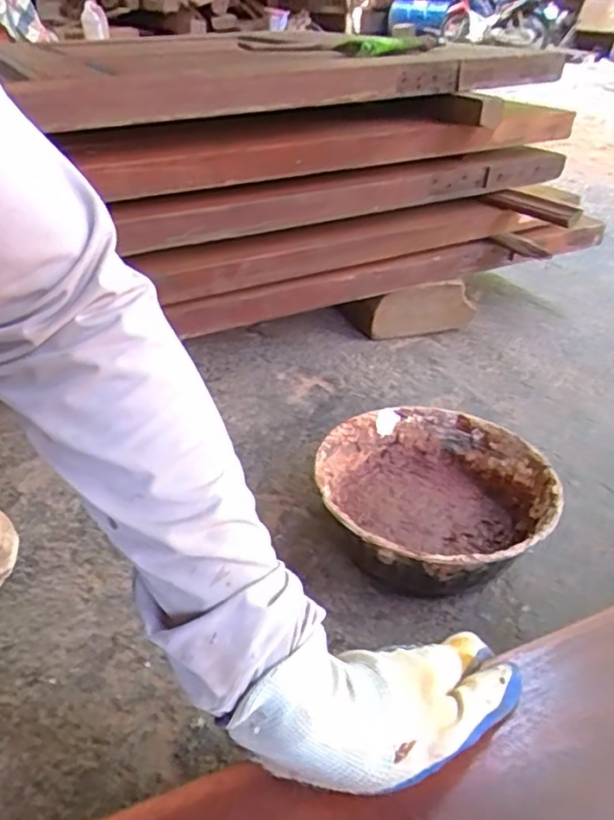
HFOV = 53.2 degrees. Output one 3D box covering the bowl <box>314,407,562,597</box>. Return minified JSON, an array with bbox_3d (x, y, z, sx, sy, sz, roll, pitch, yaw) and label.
[{"bbox_3d":[0.113,0.085,0.561,0.202,0.073,0.201,1,32,-1],"label":"bowl"}]

